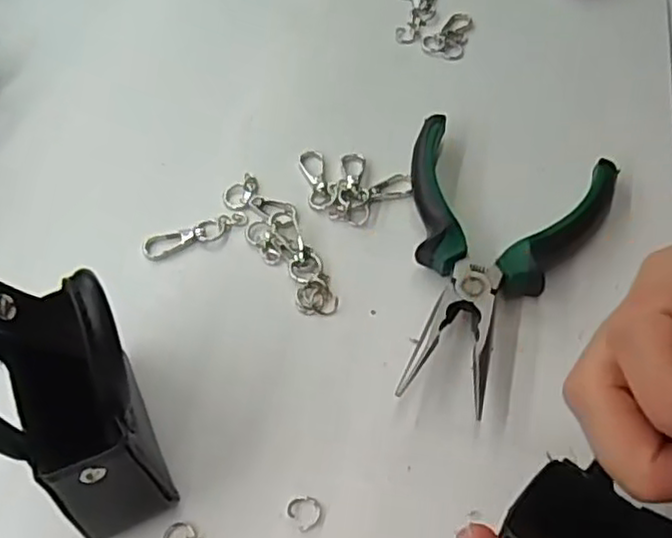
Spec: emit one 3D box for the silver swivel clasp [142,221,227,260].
[{"bbox_3d":[-0.074,-0.016,0.337,0.040,0.007,0.013,-17,56,-11],"label":"silver swivel clasp"}]

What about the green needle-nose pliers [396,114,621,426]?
[{"bbox_3d":[0.065,-0.008,0.318,0.095,0.024,0.146,19,57,13],"label":"green needle-nose pliers"}]

